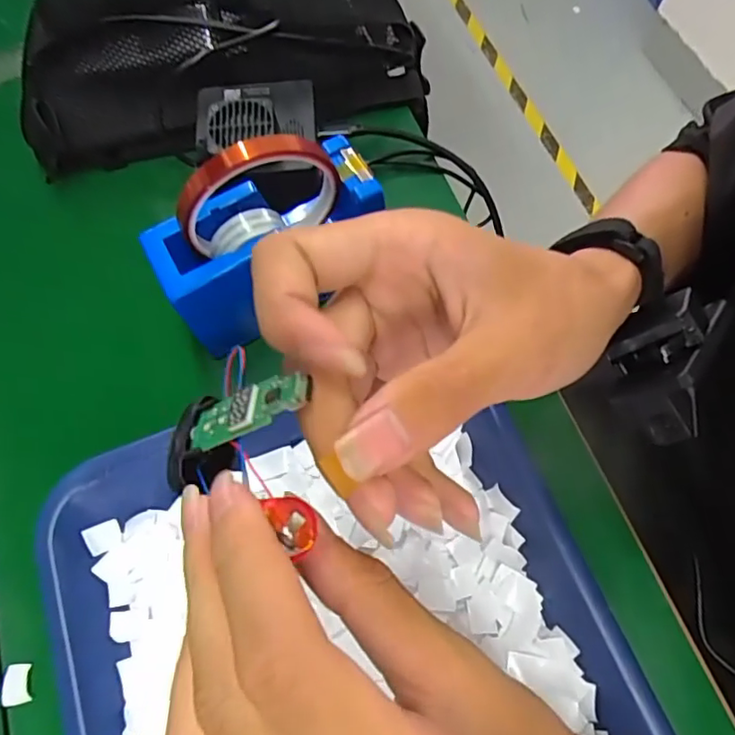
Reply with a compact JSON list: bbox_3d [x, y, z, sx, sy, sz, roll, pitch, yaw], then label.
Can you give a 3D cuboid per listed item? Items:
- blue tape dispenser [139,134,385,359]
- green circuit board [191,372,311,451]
[{"bbox_3d":[-0.055,-0.074,0.312,0.125,0.110,0.052,-29,70,-9],"label":"blue tape dispenser"},{"bbox_3d":[-0.035,0.012,0.157,0.042,0.006,0.014,-24,67,29],"label":"green circuit board"}]

